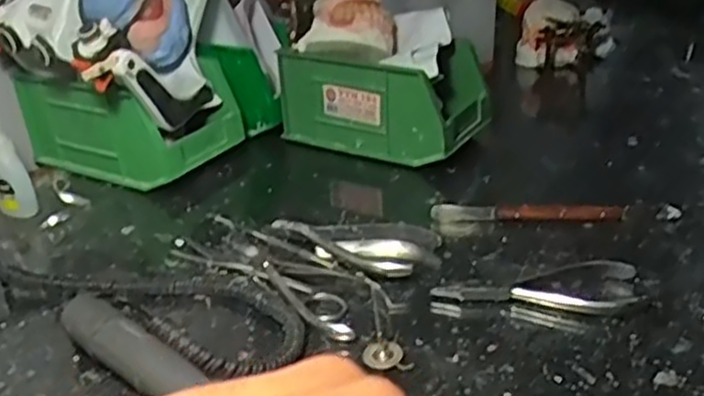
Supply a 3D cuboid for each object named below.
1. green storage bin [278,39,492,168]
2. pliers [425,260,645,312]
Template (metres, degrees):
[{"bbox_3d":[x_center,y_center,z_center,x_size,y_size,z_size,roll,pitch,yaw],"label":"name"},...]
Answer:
[{"bbox_3d":[0.031,-0.093,0.665,0.173,0.084,0.098,14,31,28],"label":"green storage bin"},{"bbox_3d":[0.113,0.054,0.448,0.120,0.012,0.041,2,28,8],"label":"pliers"}]

